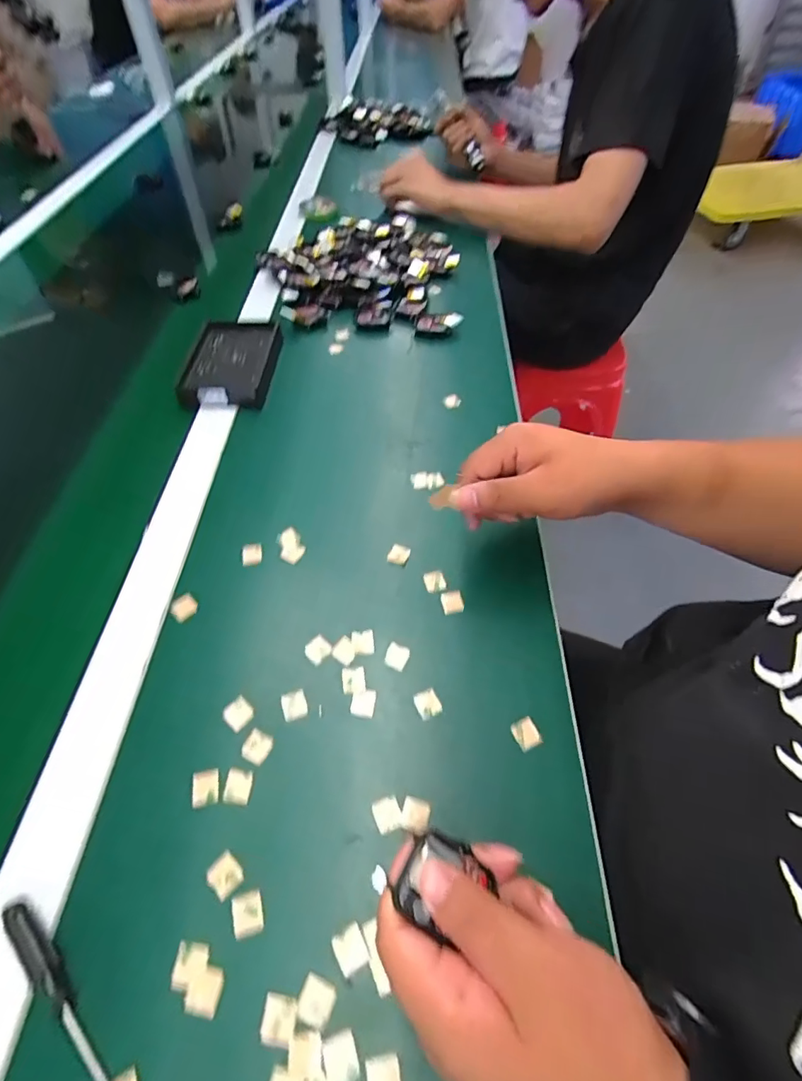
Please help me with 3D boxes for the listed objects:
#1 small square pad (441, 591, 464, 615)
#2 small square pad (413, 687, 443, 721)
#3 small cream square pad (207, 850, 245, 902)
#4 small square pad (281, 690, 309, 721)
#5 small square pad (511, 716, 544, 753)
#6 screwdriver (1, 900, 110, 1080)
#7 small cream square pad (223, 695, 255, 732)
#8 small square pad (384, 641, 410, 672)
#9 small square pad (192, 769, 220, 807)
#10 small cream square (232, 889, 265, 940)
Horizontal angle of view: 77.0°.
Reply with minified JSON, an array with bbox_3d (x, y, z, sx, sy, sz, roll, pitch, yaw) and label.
[{"bbox_3d":[0.040,0.048,0.391,0.016,0.004,0.019,-9,52,-6],"label":"small square pad"},{"bbox_3d":[0.018,0.110,0.343,0.016,0.004,0.018,-21,54,-15],"label":"small square pad"},{"bbox_3d":[-0.099,0.187,0.282,0.016,0.004,0.019,-38,60,-25],"label":"small cream square pad"},{"bbox_3d":[-0.072,0.111,0.341,0.016,0.004,0.019,-19,54,-13],"label":"small square pad"},{"bbox_3d":[0.083,0.126,0.331,0.017,0.004,0.019,-21,54,-15],"label":"small square pad"},{"bbox_3d":[-0.158,0.230,0.241,0.131,0.017,0.012,36,61,26],"label":"screwdriver"},{"bbox_3d":[-0.109,0.116,0.338,0.017,0.004,0.017,36,61,26],"label":"small cream square pad"},{"bbox_3d":[-0.003,0.083,0.364,0.018,0.004,0.018,23,56,18],"label":"small square pad"},{"bbox_3d":[-0.121,0.151,0.310,0.016,0.004,0.021,-10,52,-7],"label":"small square pad"},{"bbox_3d":[-0.083,0.202,0.273,0.015,0.004,0.019,-16,53,-11],"label":"small cream square"}]

